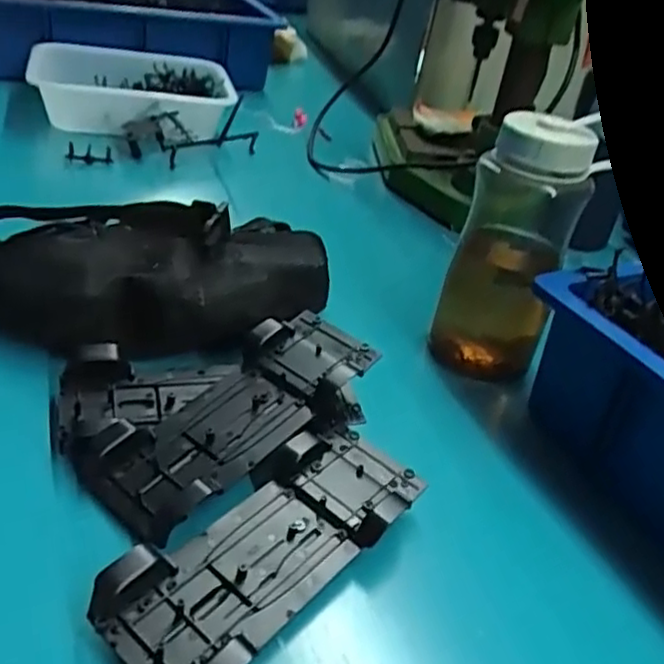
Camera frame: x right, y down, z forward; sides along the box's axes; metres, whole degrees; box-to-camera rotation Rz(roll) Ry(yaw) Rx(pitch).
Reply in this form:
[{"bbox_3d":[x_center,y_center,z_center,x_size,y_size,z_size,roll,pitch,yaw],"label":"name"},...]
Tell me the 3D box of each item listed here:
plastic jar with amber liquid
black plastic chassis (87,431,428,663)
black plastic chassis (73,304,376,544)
[{"bbox_3d":[0.141,-0.065,0.555,0.086,0.198,0.077,18,35,13],"label":"plastic jar with amber liquid"},{"bbox_3d":[-0.027,0.113,0.379,0.080,0.032,0.195,30,38,29],"label":"black plastic chassis"},{"bbox_3d":[-0.056,0.048,0.445,0.075,0.029,0.194,31,40,29],"label":"black plastic chassis"}]

